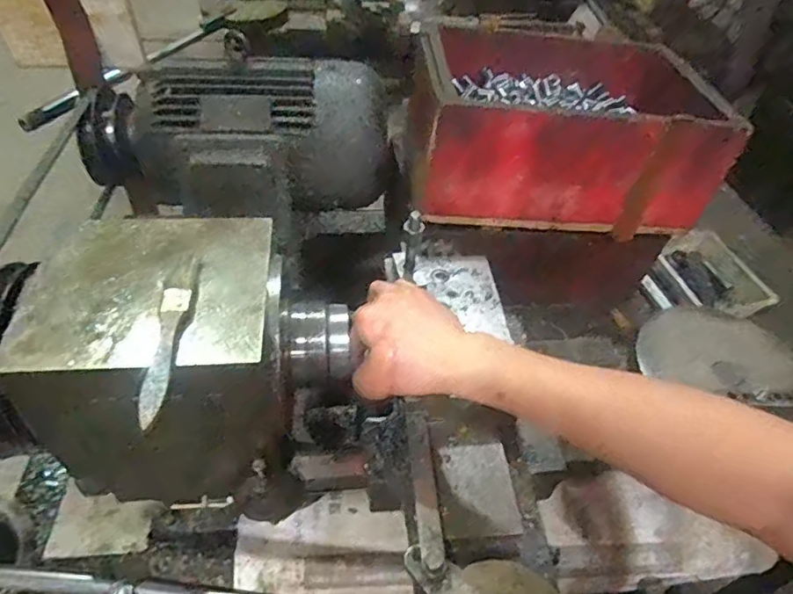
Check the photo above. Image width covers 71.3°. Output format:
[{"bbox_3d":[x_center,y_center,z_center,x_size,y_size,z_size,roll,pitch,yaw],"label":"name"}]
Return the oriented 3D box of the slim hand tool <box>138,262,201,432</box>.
[{"bbox_3d":[-0.155,0.024,0.380,0.020,0.012,0.140,-2,46,-8],"label":"slim hand tool"}]

